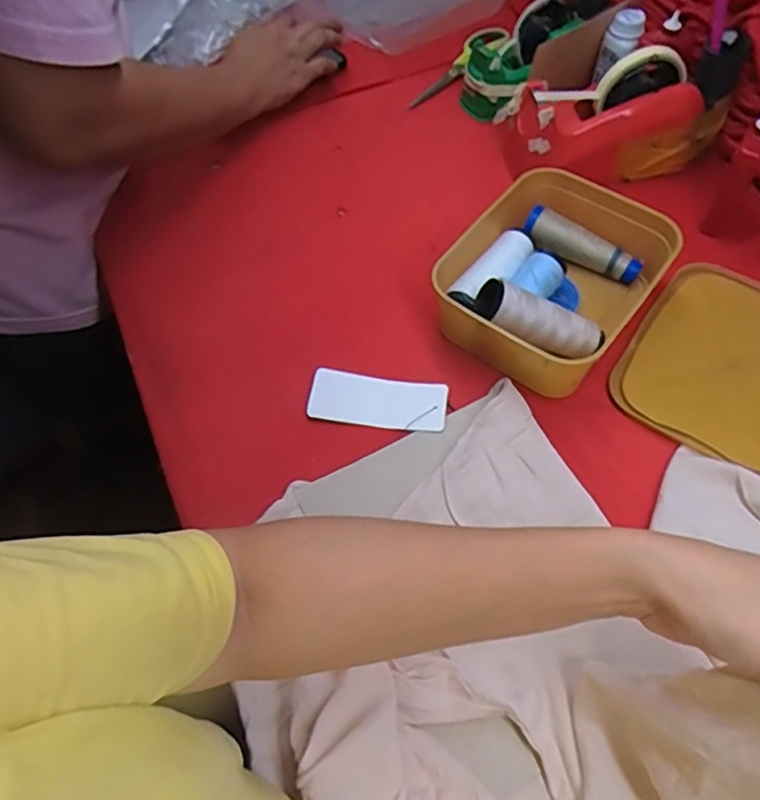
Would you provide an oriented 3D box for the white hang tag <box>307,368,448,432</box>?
[{"bbox_3d":[-0.002,0.000,0.536,0.120,0.010,0.048,8,59,3],"label":"white hang tag"}]

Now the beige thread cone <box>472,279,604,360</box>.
[{"bbox_3d":[0.139,-0.065,0.515,0.112,0.031,0.039,19,58,-15],"label":"beige thread cone"}]

